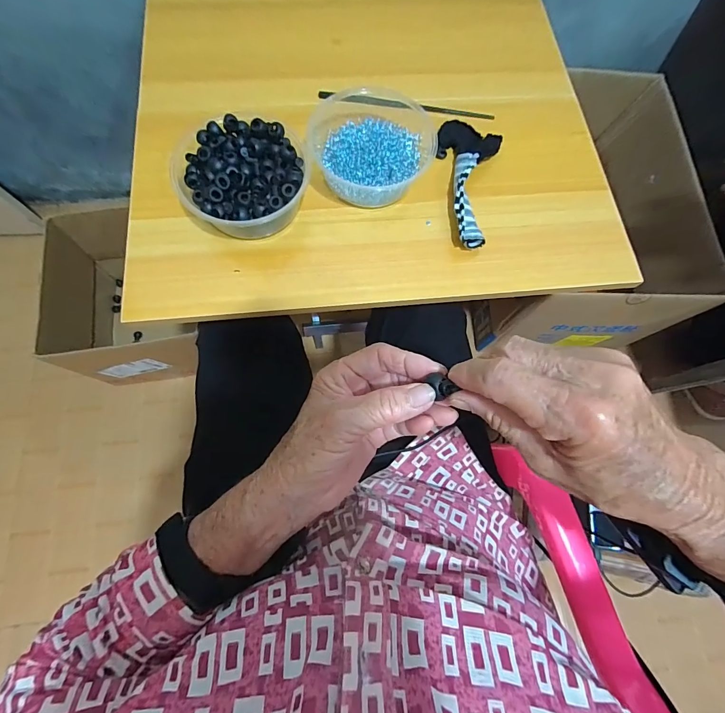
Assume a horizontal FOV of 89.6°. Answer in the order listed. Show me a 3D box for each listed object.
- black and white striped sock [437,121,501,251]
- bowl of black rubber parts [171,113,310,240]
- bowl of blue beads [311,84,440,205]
[{"bbox_3d":[0.123,-0.221,0.451,0.078,0.026,0.184,13,76,5],"label":"black and white striped sock"},{"bbox_3d":[-0.129,-0.197,0.412,0.133,0.064,0.134,0,75,2],"label":"bowl of black rubber parts"},{"bbox_3d":[0.008,-0.241,0.428,0.154,0.058,0.128,8,75,4],"label":"bowl of blue beads"}]

